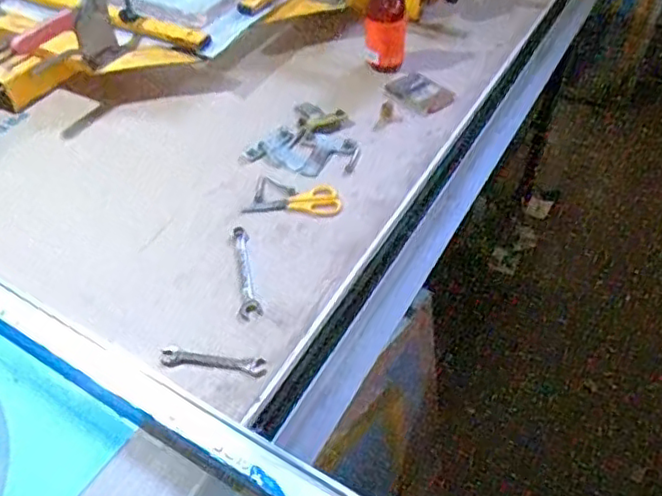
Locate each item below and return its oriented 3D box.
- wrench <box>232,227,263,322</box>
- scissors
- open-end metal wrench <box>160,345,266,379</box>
[{"bbox_3d":[-0.106,0.026,0.767,0.026,0.004,0.150,-10,46,-7],"label":"wrench"},{"bbox_3d":[-0.050,-0.065,0.854,0.128,0.007,0.059,2,46,4],"label":"scissors"},{"bbox_3d":[-0.126,0.122,0.676,0.114,0.005,0.024,5,46,7],"label":"open-end metal wrench"}]

